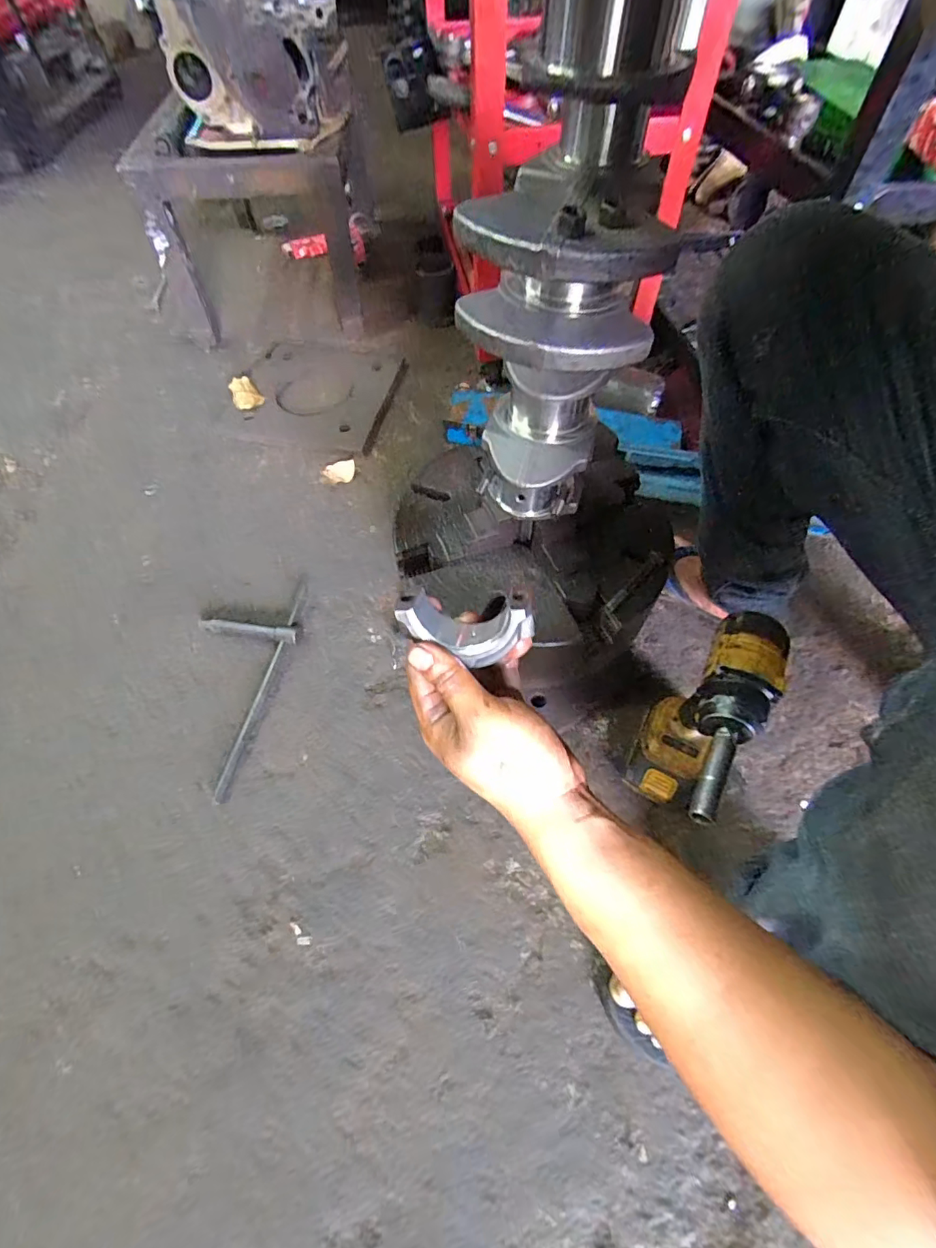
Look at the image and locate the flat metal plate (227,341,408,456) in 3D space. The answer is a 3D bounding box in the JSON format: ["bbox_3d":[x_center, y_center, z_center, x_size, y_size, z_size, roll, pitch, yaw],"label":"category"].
[{"bbox_3d":[-0.299,-0.479,1.049,0.300,0.028,0.337,11,59,6],"label":"flat metal plate"}]

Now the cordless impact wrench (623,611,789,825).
[{"bbox_3d":[0.232,0.116,0.533,0.085,0.212,0.205,36,64,20],"label":"cordless impact wrench"}]

